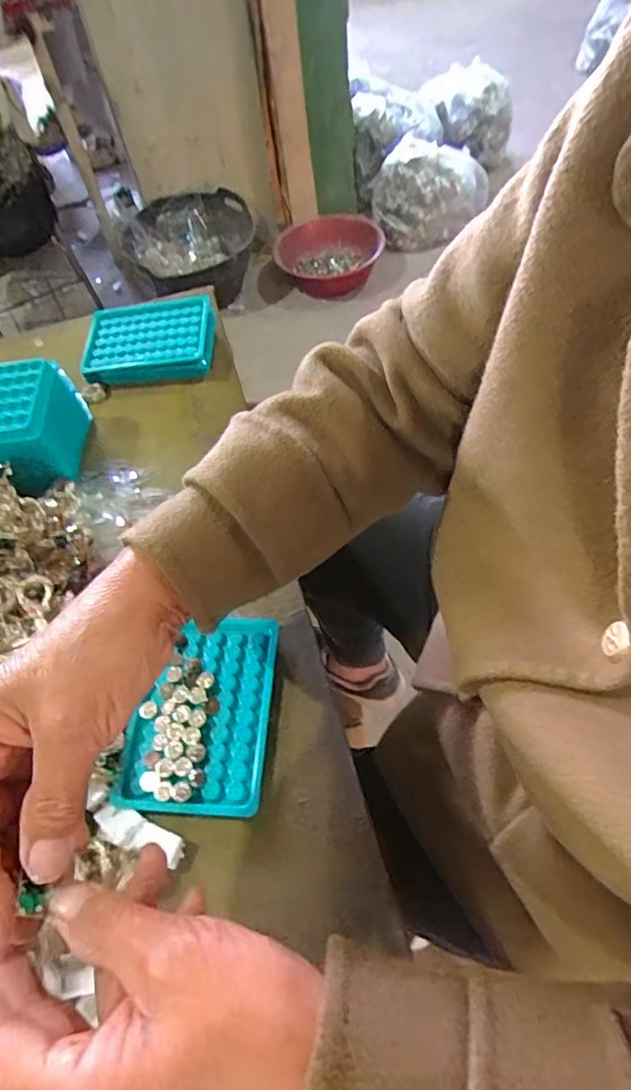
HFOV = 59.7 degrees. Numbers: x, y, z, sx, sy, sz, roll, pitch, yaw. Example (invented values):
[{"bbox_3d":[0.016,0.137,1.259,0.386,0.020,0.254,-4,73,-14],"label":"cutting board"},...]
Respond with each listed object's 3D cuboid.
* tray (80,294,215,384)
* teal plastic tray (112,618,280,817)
[{"bbox_3d":[-0.175,-0.219,0.585,0.133,0.029,0.096,-7,56,1],"label":"tray"},{"bbox_3d":[-0.077,0.111,0.371,0.089,0.011,0.126,1,56,6],"label":"teal plastic tray"}]

